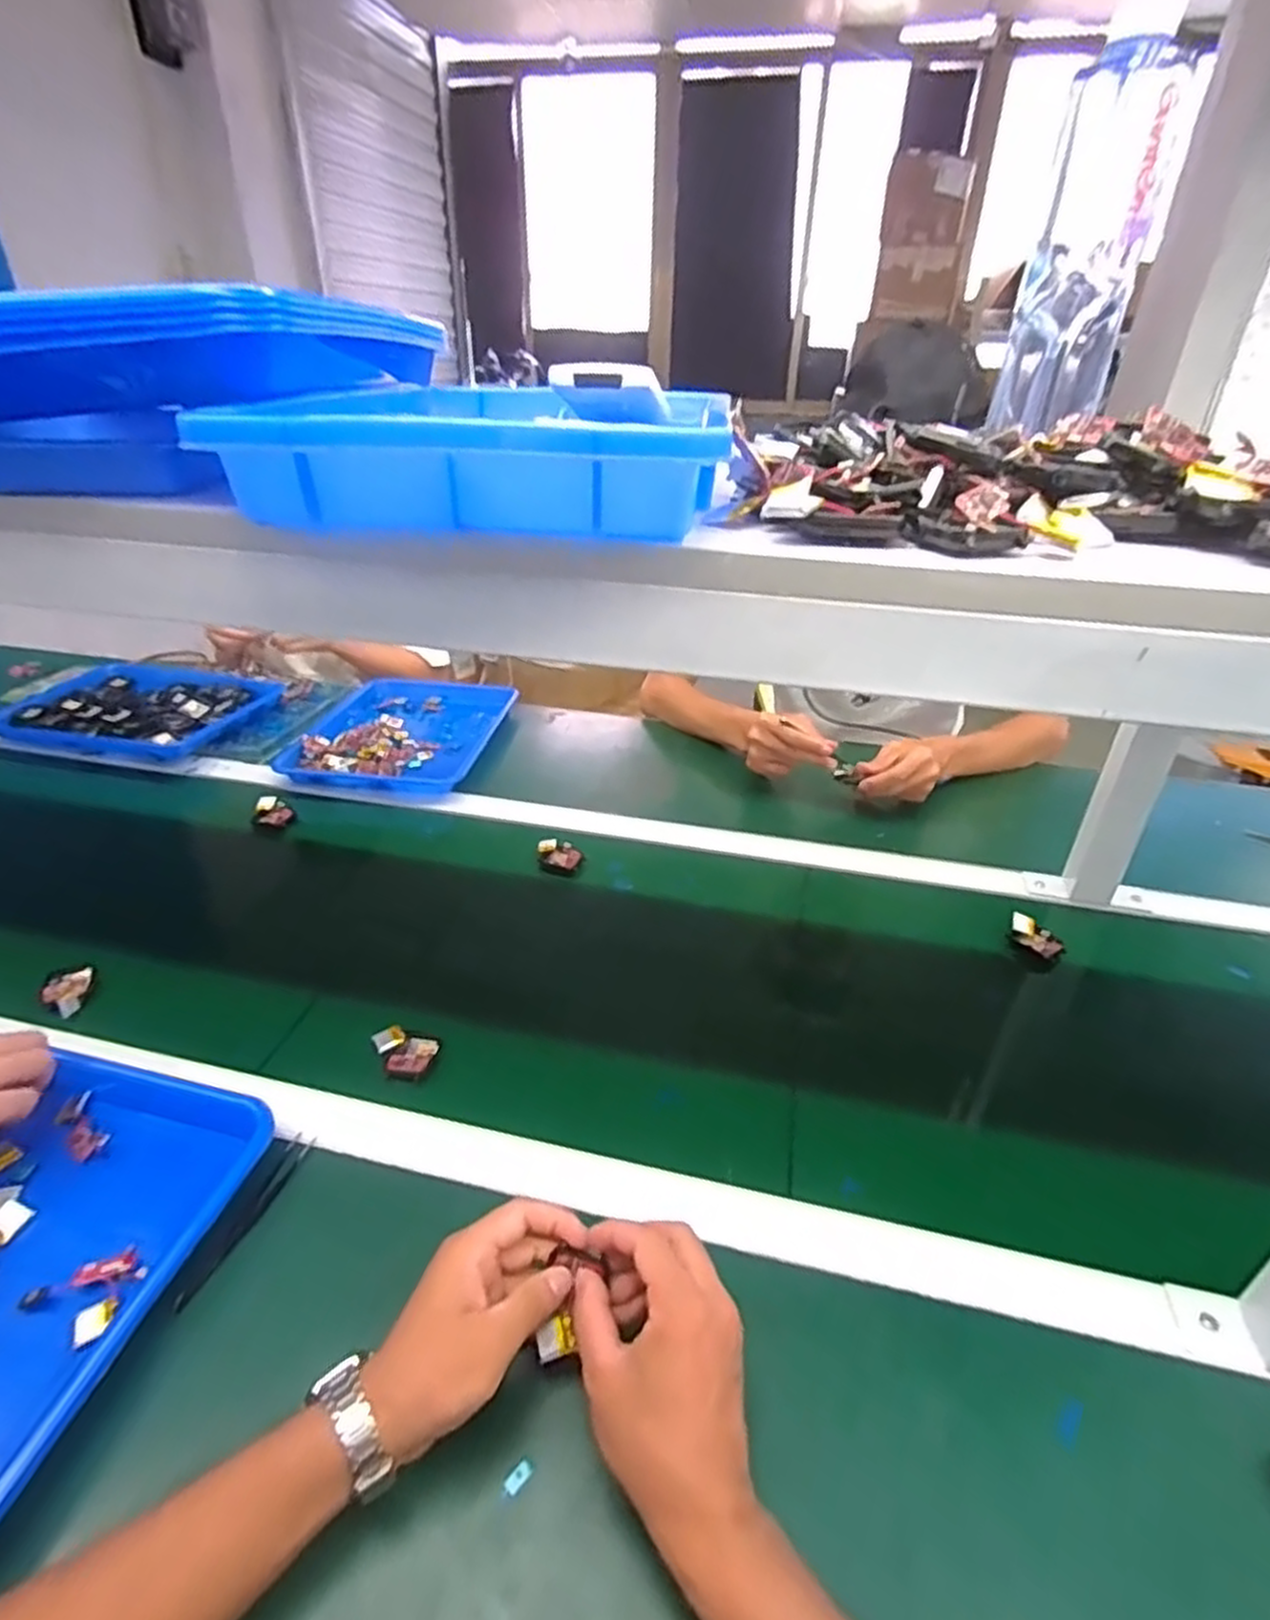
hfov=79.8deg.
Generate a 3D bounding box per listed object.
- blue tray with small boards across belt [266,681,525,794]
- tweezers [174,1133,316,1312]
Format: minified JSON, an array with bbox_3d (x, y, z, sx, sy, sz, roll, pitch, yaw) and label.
[{"bbox_3d":[-0.328,-0.121,1.108,0.262,0.034,0.352,5,32,6],"label":"blue tray with small boards across belt"},{"bbox_3d":[-0.251,0.266,0.498,0.013,0.011,0.117,10,32,12],"label":"tweezers"}]

